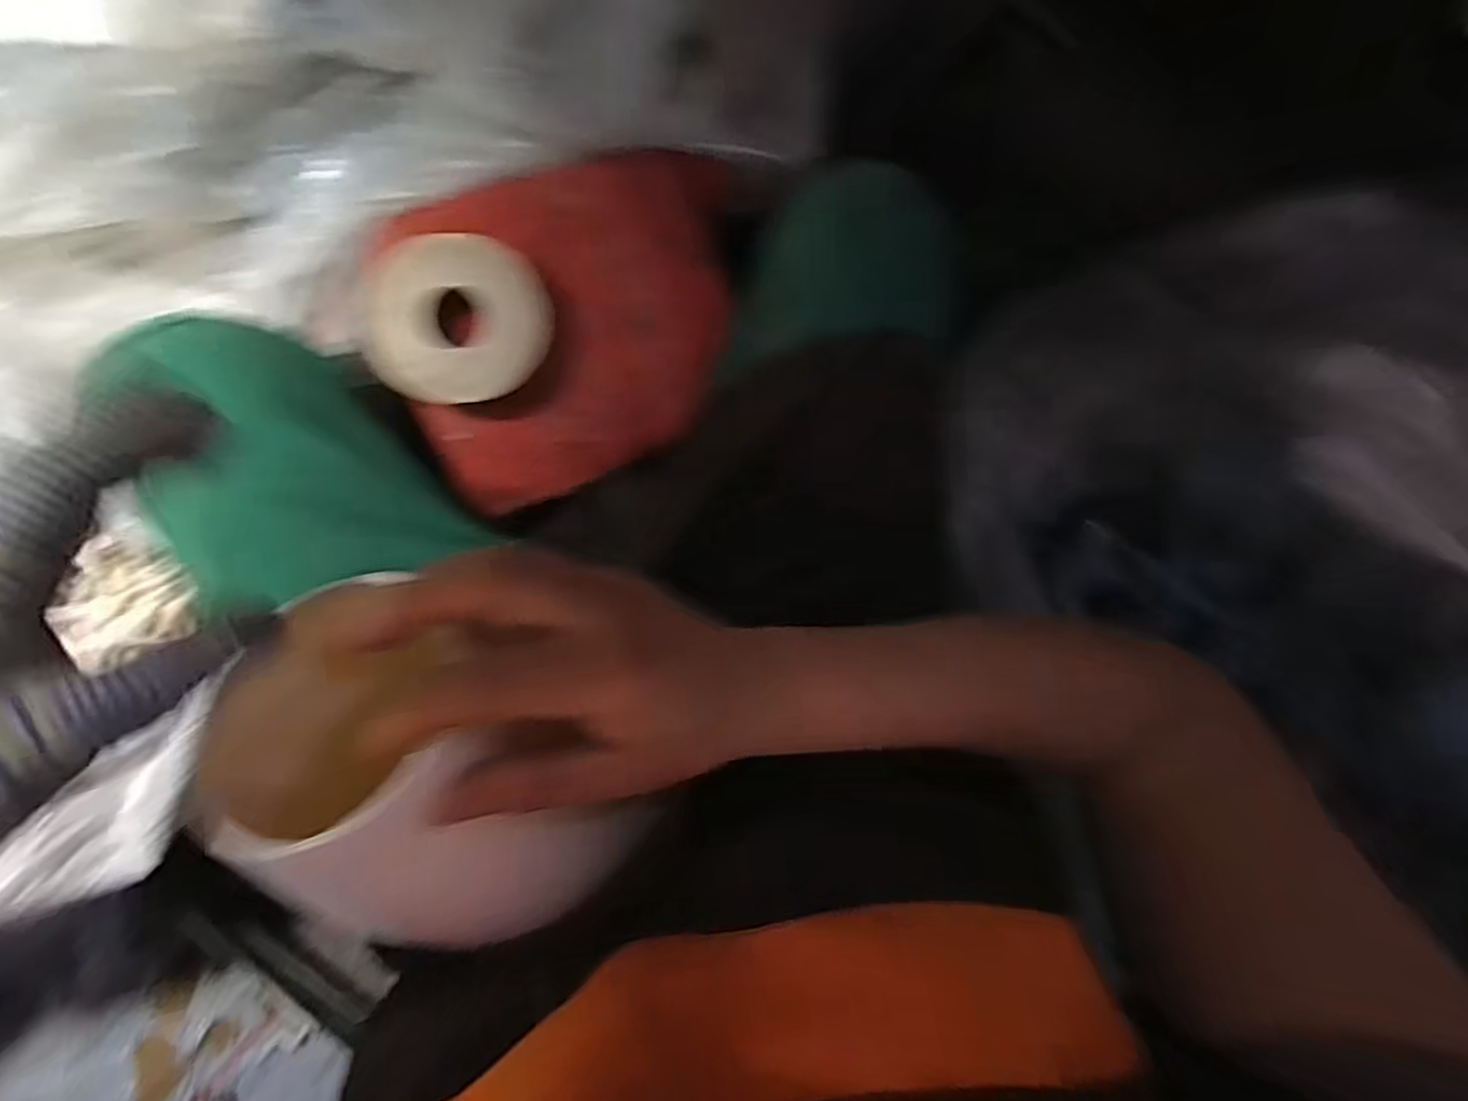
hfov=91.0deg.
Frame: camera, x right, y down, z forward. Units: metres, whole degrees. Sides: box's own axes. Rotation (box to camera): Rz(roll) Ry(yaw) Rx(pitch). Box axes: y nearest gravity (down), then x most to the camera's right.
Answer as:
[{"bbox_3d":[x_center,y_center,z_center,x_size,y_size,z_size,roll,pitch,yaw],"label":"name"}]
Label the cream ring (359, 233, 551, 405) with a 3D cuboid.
[{"bbox_3d":[-0.165,-0.139,0.443,0.102,0.034,0.095,0,93,-8],"label":"cream ring"}]

